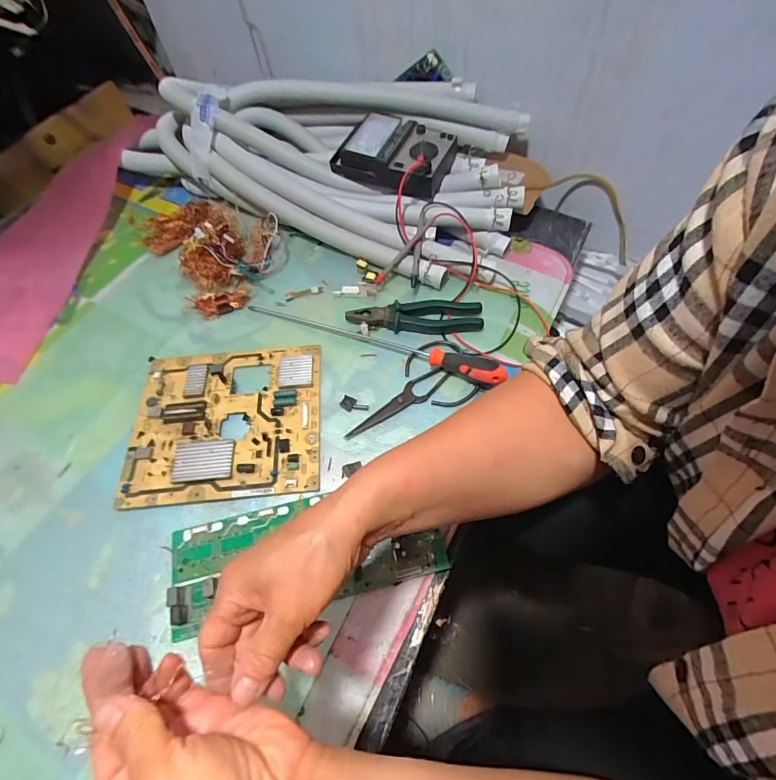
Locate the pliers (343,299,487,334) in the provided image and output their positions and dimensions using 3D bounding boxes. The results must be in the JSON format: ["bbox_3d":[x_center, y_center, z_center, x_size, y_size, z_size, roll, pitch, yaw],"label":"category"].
[{"bbox_3d":[0.039,-0.107,0.614,0.190,0.019,0.054,-1,61,2],"label":"pliers"}]

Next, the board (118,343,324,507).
[{"bbox_3d":[-0.207,0.037,0.546,0.235,0.012,0.211,-5,61,0],"label":"board"}]

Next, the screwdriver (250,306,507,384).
[{"bbox_3d":[-0.024,-0.078,0.591,0.378,0.033,0.030,20,64,13],"label":"screwdriver"}]

